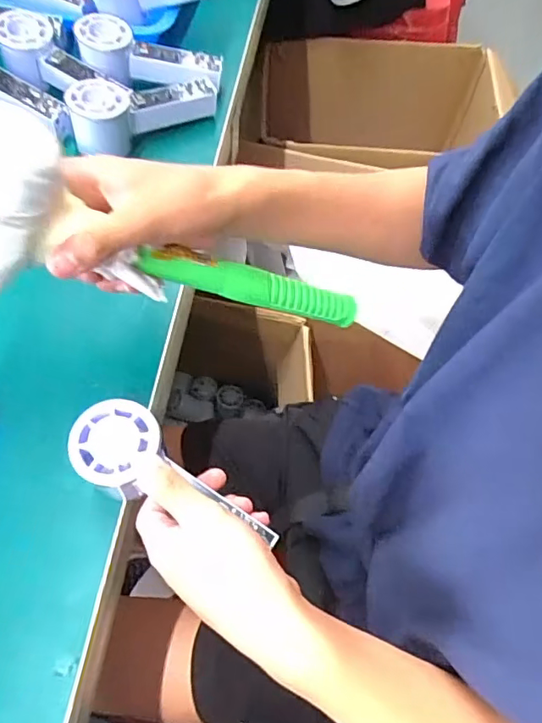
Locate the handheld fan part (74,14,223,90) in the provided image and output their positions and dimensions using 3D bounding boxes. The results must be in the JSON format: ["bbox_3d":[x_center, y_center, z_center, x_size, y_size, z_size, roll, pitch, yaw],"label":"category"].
[{"bbox_3d":[-0.130,-0.322,0.557,0.150,0.045,0.053,4,62,-18],"label":"handheld fan part"}]

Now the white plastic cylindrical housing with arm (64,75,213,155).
[{"bbox_3d":[-0.126,-0.252,0.525,0.152,0.054,0.055,-27,67,-29],"label":"white plastic cylindrical housing with arm"}]

